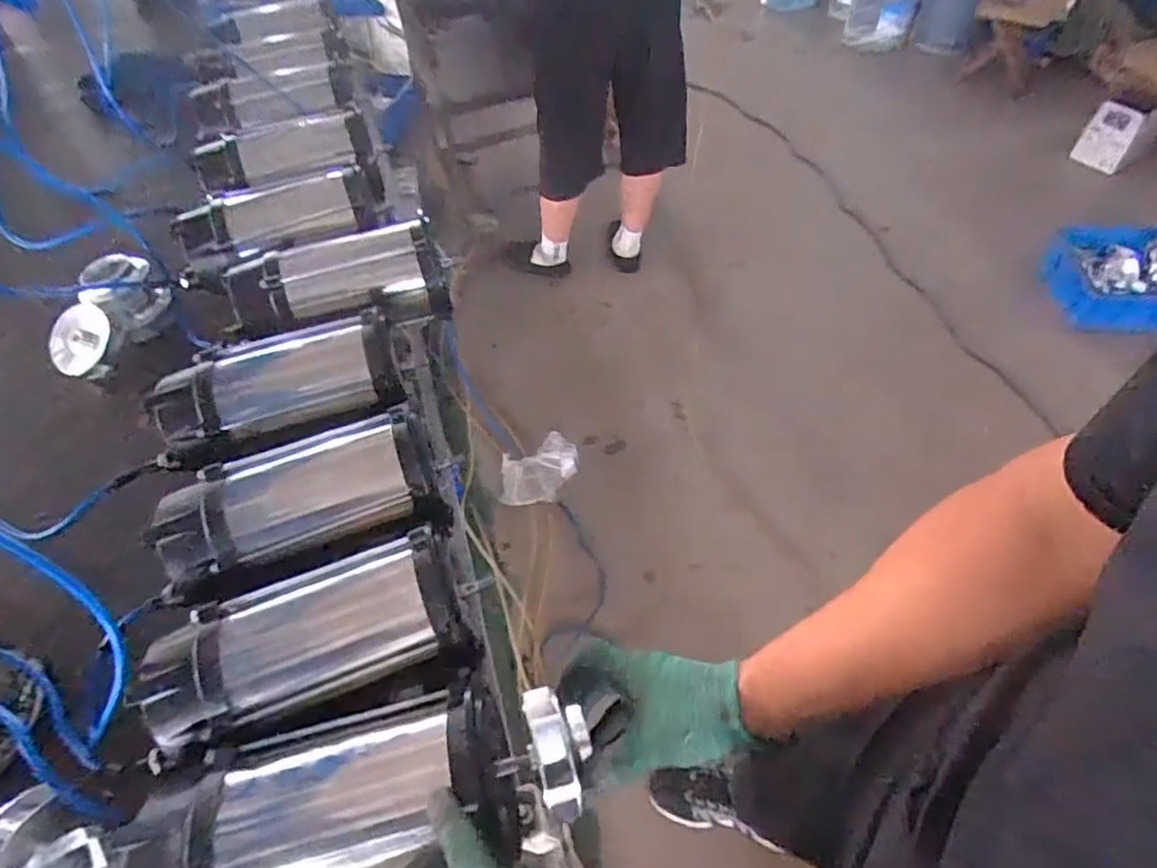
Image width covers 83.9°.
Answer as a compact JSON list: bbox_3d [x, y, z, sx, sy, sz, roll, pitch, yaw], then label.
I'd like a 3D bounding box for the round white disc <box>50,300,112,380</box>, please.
[{"bbox_3d":[-0.661,-0.124,0.853,0.096,0.012,0.094,1,97,8],"label":"round white disc"}]

